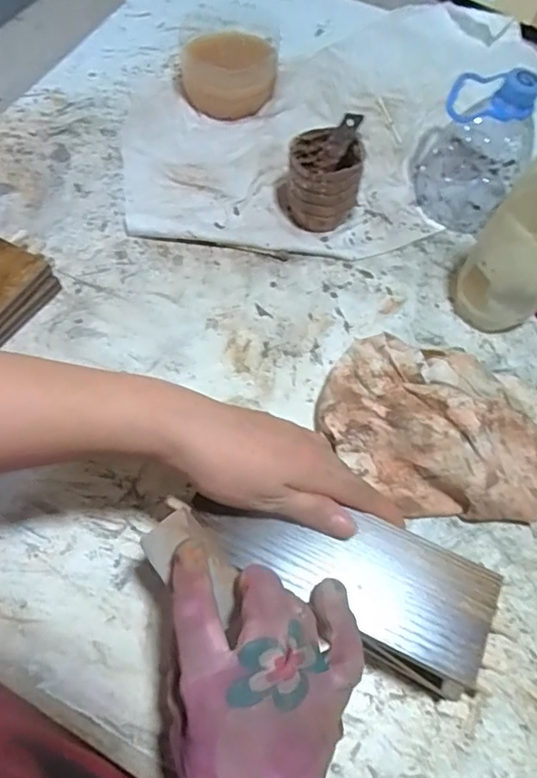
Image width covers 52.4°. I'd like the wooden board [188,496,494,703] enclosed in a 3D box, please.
[{"bbox_3d":[0.042,0.108,0.319,0.176,0.009,0.074,21,66,7],"label":"wooden board"}]

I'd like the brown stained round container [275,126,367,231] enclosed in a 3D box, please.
[{"bbox_3d":[0.048,-0.196,0.513,0.068,0.077,0.056,-4,65,-3],"label":"brown stained round container"}]

